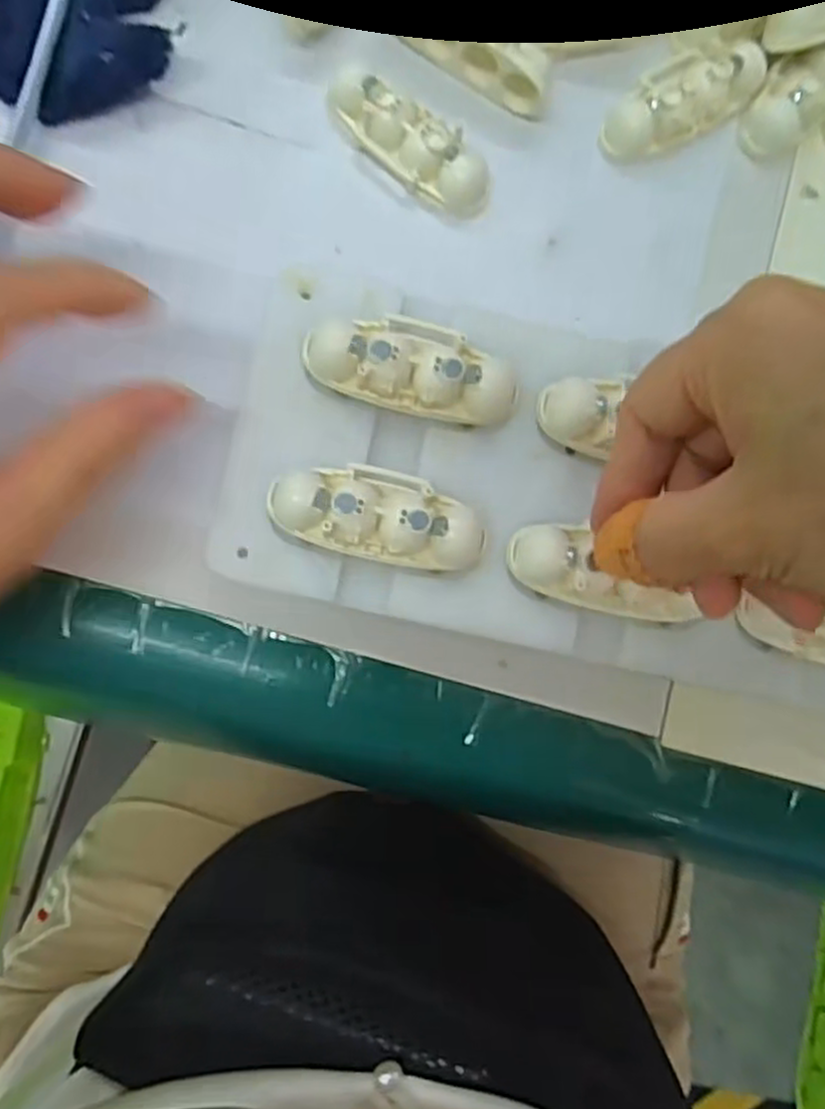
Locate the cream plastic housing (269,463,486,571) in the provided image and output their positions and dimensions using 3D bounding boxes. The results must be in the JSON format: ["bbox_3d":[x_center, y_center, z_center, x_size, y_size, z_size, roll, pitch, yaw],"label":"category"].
[{"bbox_3d":[-0.010,-0.011,0.223,0.063,0.013,0.025,12,84,-5],"label":"cream plastic housing"}]

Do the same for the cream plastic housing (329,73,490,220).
[{"bbox_3d":[0.000,-0.137,0.254,0.060,0.015,0.021,40,83,-2],"label":"cream plastic housing"}]

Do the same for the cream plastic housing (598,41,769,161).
[{"bbox_3d":[0.094,-0.159,0.264,0.062,0.012,0.024,-29,89,-7],"label":"cream plastic housing"}]

